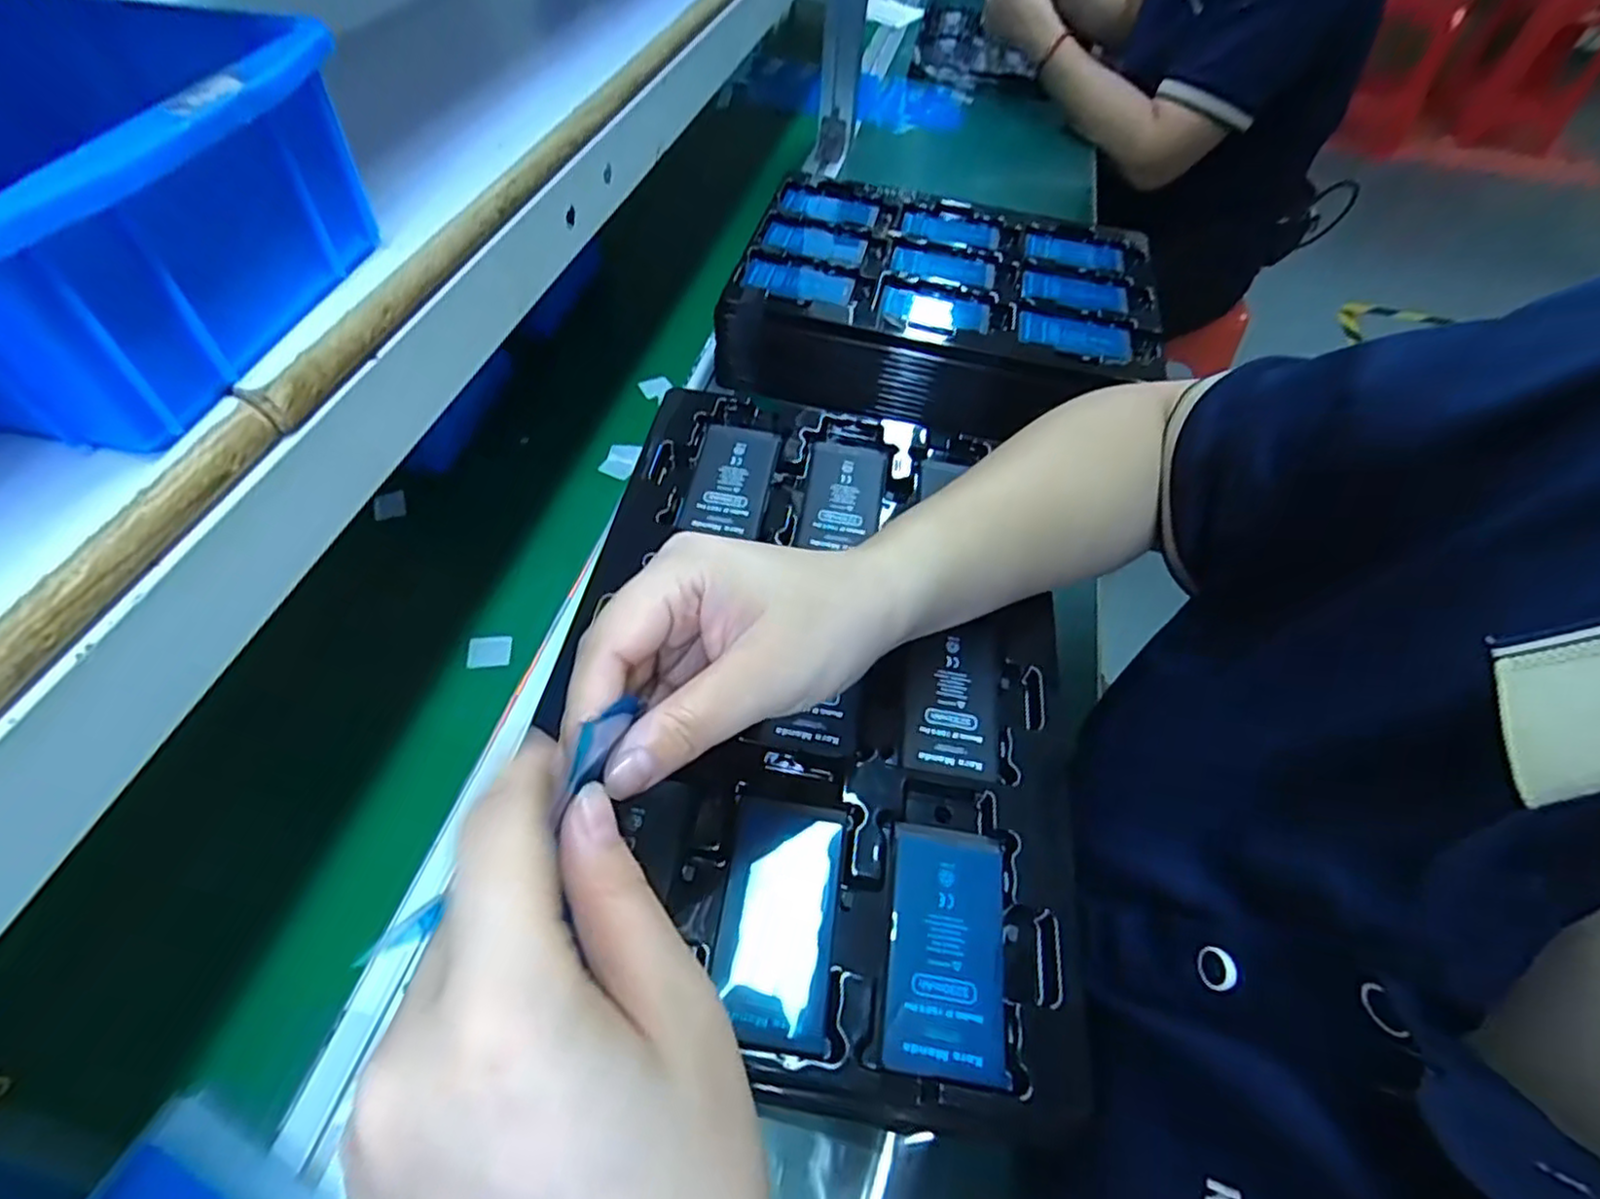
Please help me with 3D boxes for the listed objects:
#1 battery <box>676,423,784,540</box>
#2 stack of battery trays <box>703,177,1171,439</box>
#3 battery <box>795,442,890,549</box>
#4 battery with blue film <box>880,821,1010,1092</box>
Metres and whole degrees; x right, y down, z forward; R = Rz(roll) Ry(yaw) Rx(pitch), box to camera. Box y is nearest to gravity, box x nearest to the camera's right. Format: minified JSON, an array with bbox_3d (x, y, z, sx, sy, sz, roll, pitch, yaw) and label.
[{"bbox_3d":[-0.038,-0.069,0.400,0.044,0.007,0.079,9,53,3],"label":"battery"},{"bbox_3d":[0.119,-0.247,0.597,0.329,0.070,0.241,13,59,9],"label":"stack of battery trays"},{"bbox_3d":[0.025,-0.060,0.400,0.044,0.006,0.075,8,53,2],"label":"battery"},{"bbox_3d":[0.055,0.128,0.267,0.043,0.008,0.084,9,53,2],"label":"battery with blue film"}]

